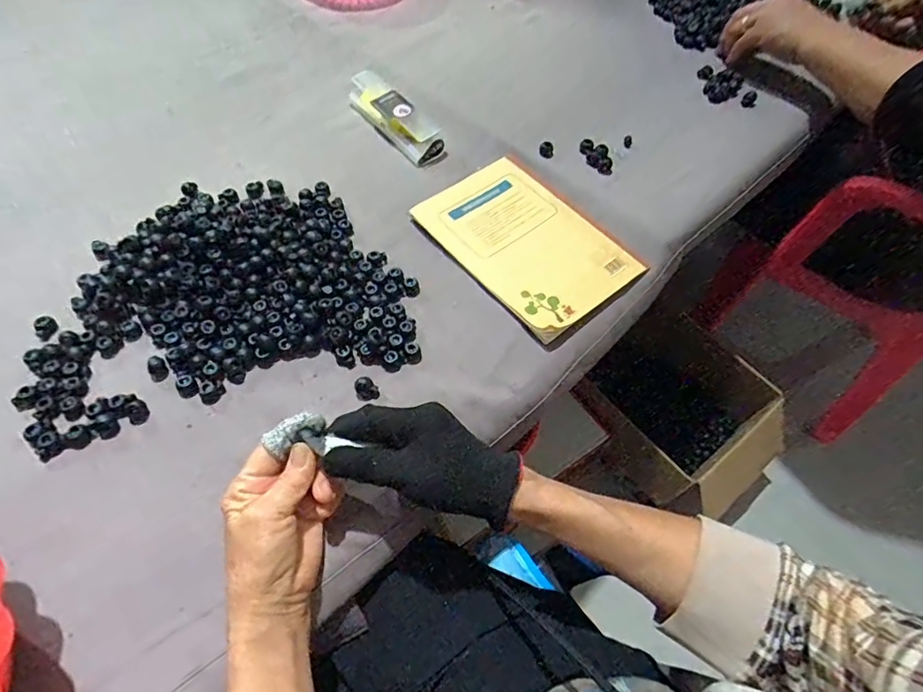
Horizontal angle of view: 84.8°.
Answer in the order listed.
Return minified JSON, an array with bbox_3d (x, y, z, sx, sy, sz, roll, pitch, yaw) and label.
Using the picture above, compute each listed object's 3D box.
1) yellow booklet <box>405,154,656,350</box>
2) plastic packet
[{"bbox_3d":[0.067,-0.110,0.505,0.147,0.015,0.199,-35,65,-21],"label":"yellow booklet"},{"bbox_3d":[-0.080,-0.276,0.605,0.044,0.034,0.155,-33,64,-20],"label":"plastic packet"}]

